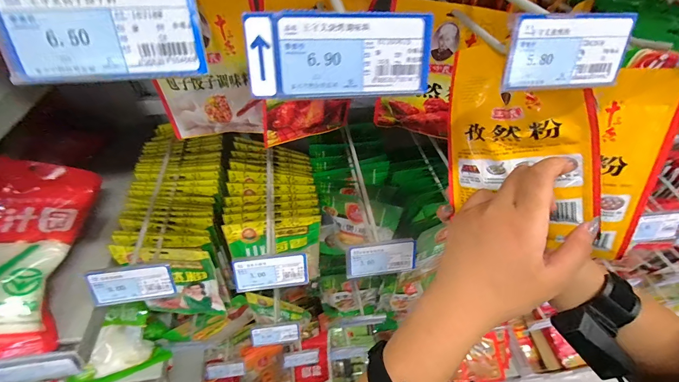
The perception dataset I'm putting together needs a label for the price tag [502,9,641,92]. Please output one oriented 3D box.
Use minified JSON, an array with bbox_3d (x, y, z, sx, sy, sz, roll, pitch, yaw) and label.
[{"bbox_3d":[0.137,-0.083,0.192,0.079,0.042,0.004,-5,28,-9],"label":"price tag"}]

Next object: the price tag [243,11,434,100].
[{"bbox_3d":[0.002,-0.071,0.167,0.096,0.039,0.004,-5,23,-9],"label":"price tag"}]

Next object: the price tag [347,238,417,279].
[{"bbox_3d":[0.050,0.080,0.379,0.083,0.038,0.004,-9,14,-7],"label":"price tag"}]

